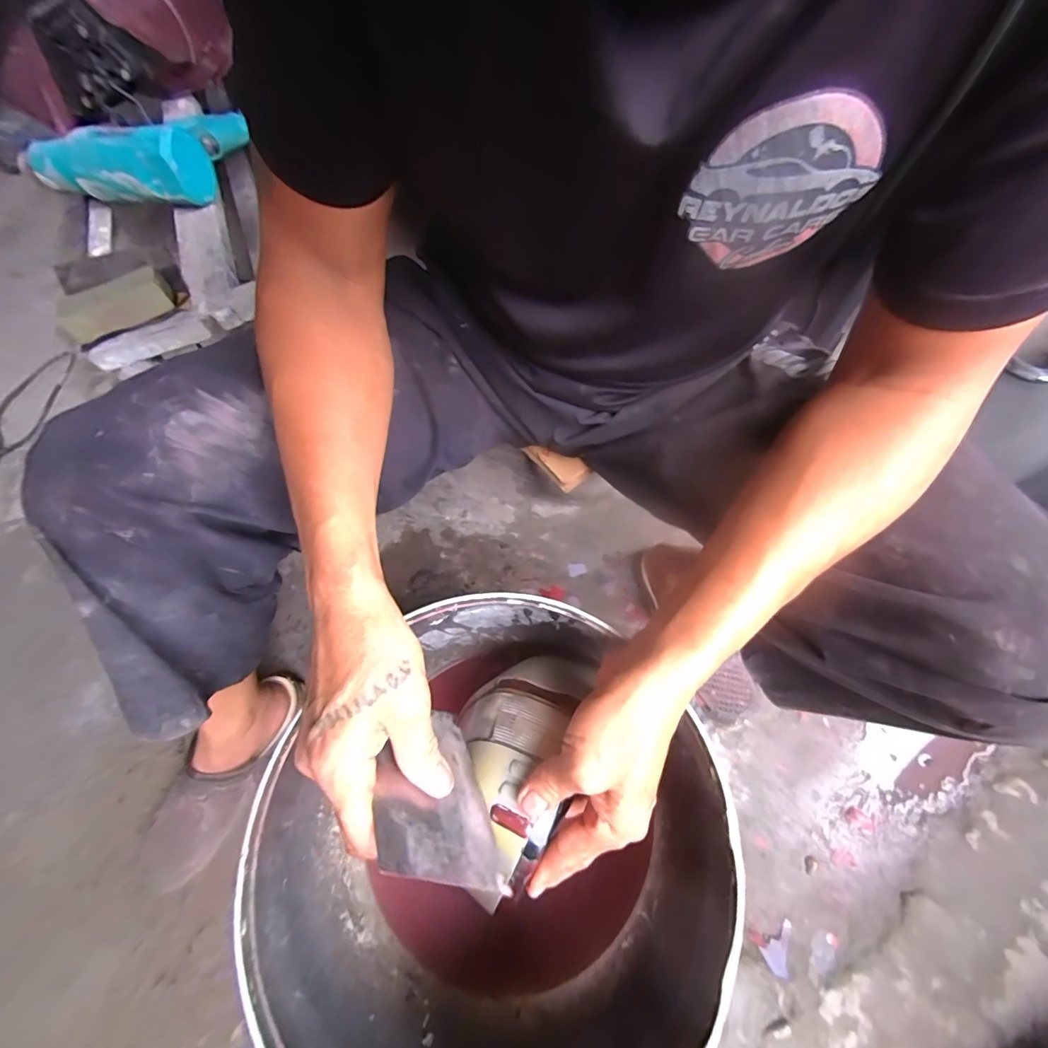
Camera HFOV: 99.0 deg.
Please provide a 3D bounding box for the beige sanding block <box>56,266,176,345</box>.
[{"bbox_3d":[-0.417,-0.226,0.459,0.097,0.025,0.055,-27,66,-9],"label":"beige sanding block"}]

